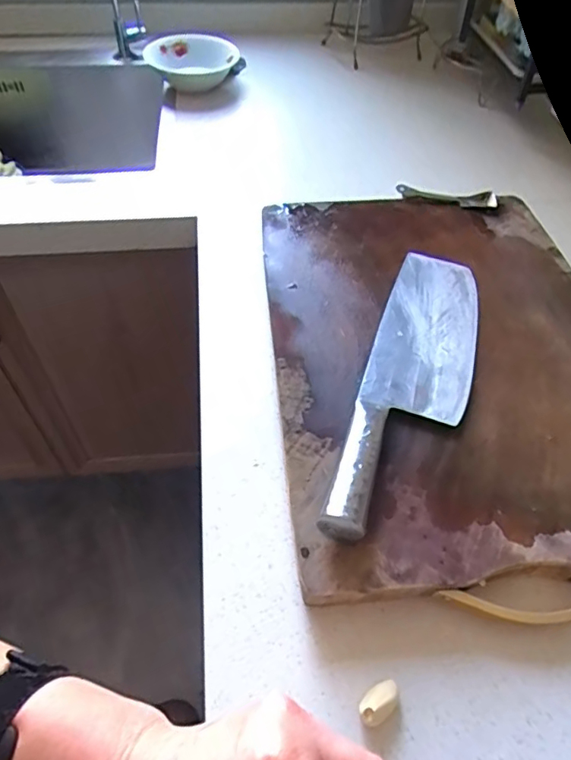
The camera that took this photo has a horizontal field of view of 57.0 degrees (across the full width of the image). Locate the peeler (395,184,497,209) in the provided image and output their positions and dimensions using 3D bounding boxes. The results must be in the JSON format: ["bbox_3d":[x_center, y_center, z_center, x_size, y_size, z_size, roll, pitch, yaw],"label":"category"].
[{"bbox_3d":[0.185,-0.213,0.604,0.112,0.011,0.024,6,52,3],"label":"peeler"}]

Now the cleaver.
[{"bbox_3d":[0.109,-0.007,0.429,0.083,0.025,0.307,17,53,11],"label":"cleaver"}]

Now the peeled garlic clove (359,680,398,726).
[{"bbox_3d":[0.058,0.197,0.320,0.029,0.017,0.016,-34,60,-25],"label":"peeled garlic clove"}]

